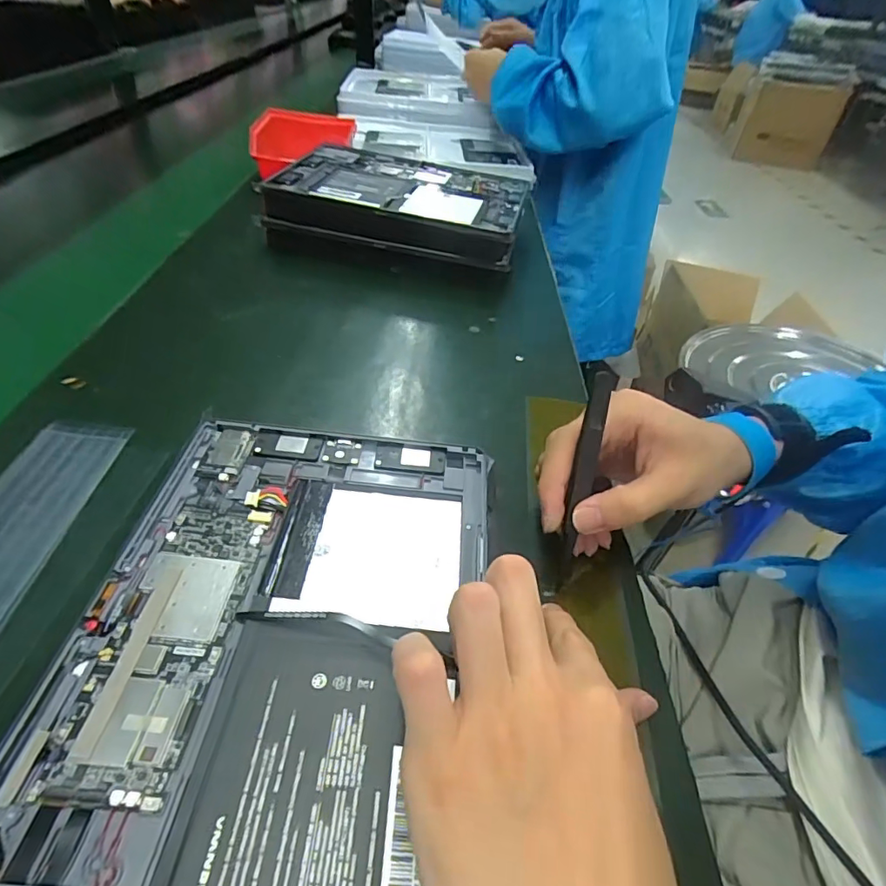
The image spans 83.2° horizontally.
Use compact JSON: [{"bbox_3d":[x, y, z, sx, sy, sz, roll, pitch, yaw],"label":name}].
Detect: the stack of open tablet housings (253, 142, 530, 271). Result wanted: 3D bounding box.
[{"bbox_3d":[-0.043,-0.259,0.553,0.261,0.056,0.184,14,44,7],"label":"stack of open tablet housings"}]

